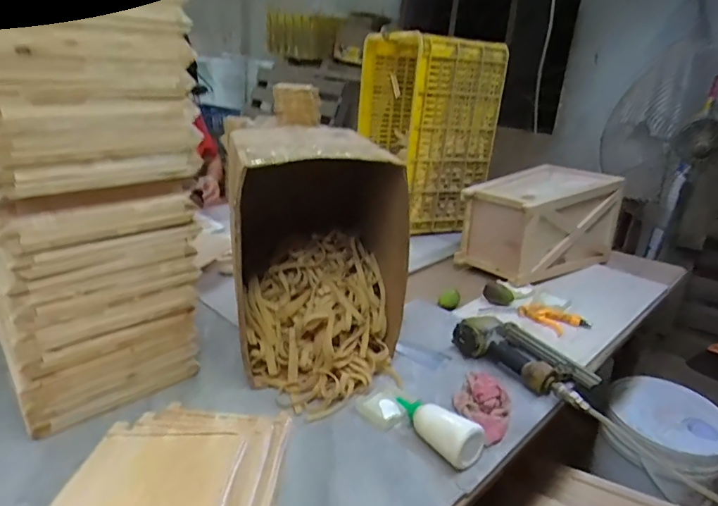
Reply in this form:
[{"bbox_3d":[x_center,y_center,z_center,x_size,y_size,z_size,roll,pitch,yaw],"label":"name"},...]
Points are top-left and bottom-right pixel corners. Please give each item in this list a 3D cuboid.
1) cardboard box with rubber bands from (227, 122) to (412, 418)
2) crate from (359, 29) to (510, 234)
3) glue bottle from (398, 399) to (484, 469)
[{"bbox_3d":[-0.090,0.006,0.847,0.278,0.394,0.327,-9,26,-29],"label":"cardboard box with rubber bands"},{"bbox_3d":[0.211,-0.421,1.607,0.291,0.532,0.449,-7,25,-24],"label":"crate"},{"bbox_3d":[0.107,0.254,0.717,0.152,0.051,0.053,23,29,37],"label":"glue bottle"}]

